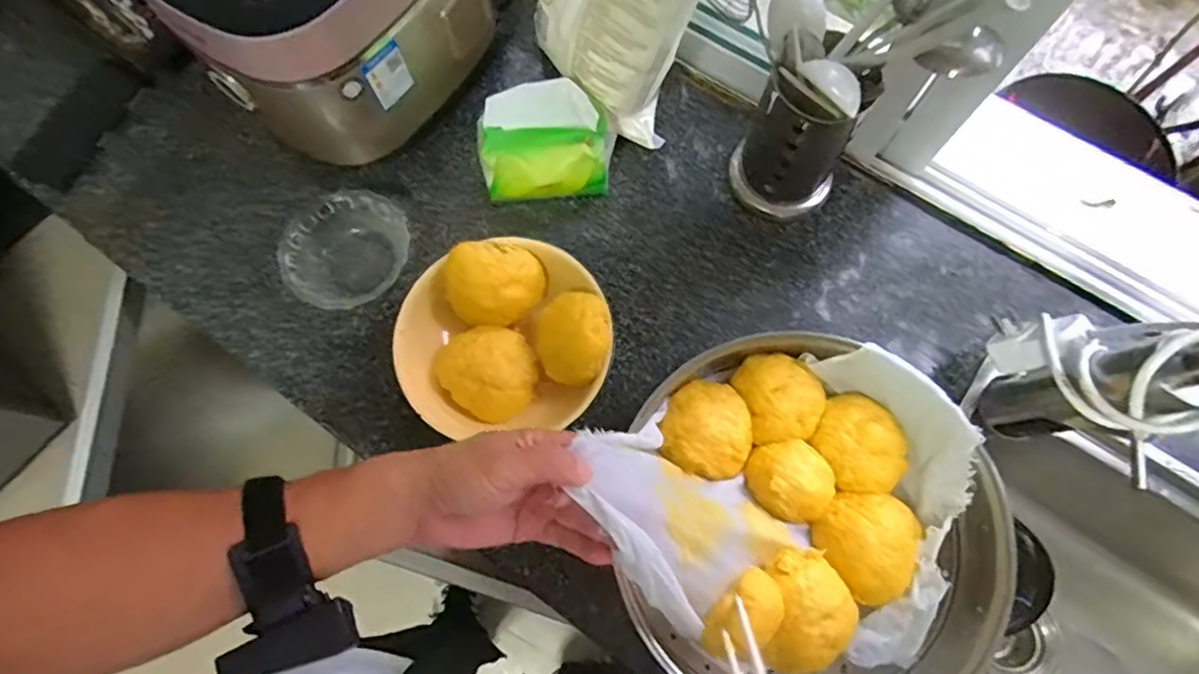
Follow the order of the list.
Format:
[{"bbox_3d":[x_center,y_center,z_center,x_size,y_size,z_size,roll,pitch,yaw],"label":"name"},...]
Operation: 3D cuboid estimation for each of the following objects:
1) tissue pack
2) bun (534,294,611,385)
[{"bbox_3d":[-0.058,-0.214,0.676,0.139,0.085,0.106,-9,73,-3],"label":"tissue pack"},{"bbox_3d":[-0.025,-0.001,0.591,0.071,0.054,0.079,13,74,4],"label":"bun"}]

